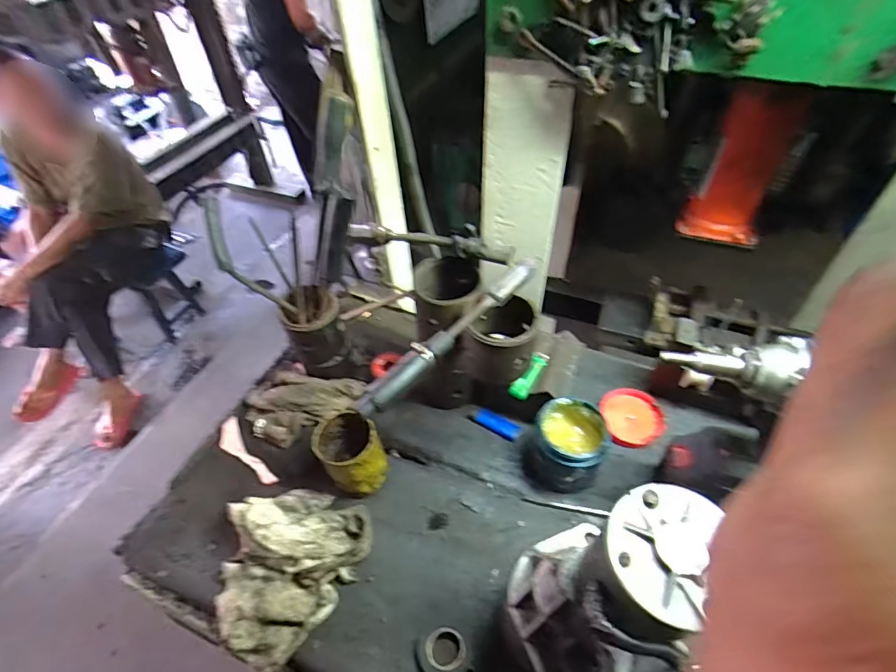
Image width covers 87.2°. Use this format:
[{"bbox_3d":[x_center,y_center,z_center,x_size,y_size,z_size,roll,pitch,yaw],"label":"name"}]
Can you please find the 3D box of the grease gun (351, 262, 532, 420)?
[{"bbox_3d":[0.007,-0.008,0.516,0.025,0.029,0.260,35,58,28],"label":"grease gun"}]

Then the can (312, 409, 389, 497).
[{"bbox_3d":[-0.125,0.160,0.626,0.081,0.114,0.082,-1,48,1],"label":"can"}]

